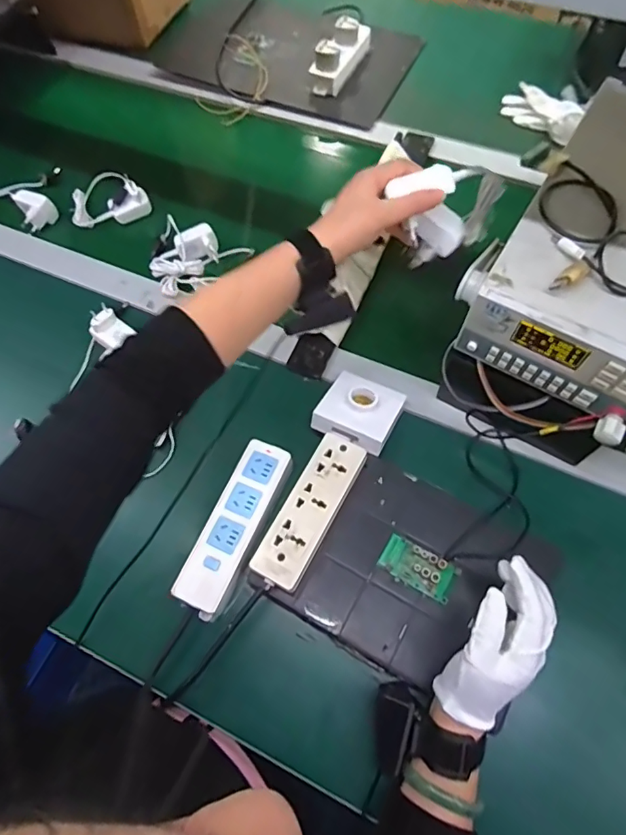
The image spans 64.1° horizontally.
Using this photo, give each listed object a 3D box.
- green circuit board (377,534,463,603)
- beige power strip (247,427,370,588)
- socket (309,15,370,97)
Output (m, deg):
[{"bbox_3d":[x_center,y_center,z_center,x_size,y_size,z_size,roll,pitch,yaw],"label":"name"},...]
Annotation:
[{"bbox_3d":[0.110,0.156,0.521,0.077,0.018,0.040,28,70,15],"label":"green circuit board"},{"bbox_3d":[-0.002,0.101,0.543,0.052,0.034,0.169,27,70,15],"label":"beige power strip"},{"bbox_3d":[0.049,-0.660,0.913,0.056,0.068,0.171,25,69,14],"label":"socket"}]

